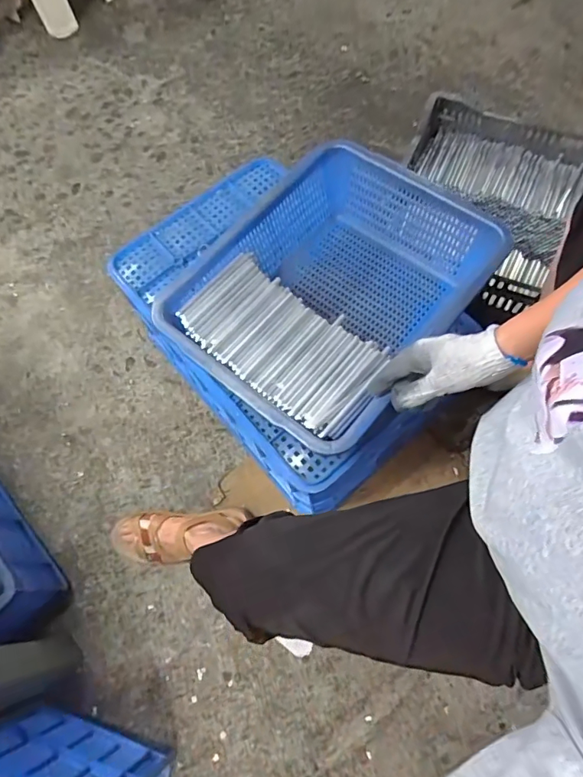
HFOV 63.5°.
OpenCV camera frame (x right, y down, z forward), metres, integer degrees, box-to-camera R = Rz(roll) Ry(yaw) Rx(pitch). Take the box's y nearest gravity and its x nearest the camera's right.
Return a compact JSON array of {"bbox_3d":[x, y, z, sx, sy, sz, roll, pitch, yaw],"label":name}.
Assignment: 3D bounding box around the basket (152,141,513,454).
[{"bbox_3d":[0.064,-0.140,0.734,0.339,0.142,0.439,36,74,16],"label":"basket"}]

